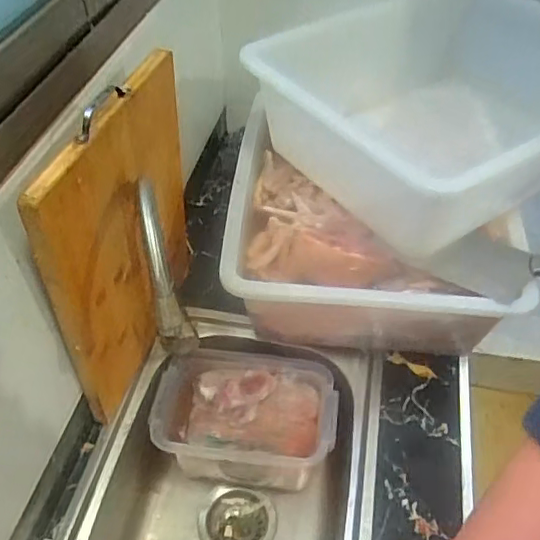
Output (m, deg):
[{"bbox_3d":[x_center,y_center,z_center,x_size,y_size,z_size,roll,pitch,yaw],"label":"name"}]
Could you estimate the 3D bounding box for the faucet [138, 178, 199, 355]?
[{"bbox_3d":[-0.100,0.041,0.615,0.035,0.289,0.132,-9,47,-8],"label":"faucet"}]

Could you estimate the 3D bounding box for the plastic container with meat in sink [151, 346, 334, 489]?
[{"bbox_3d":[-0.032,0.221,0.802,0.233,0.141,0.155,2,47,2],"label":"plastic container with meat in sink"}]

